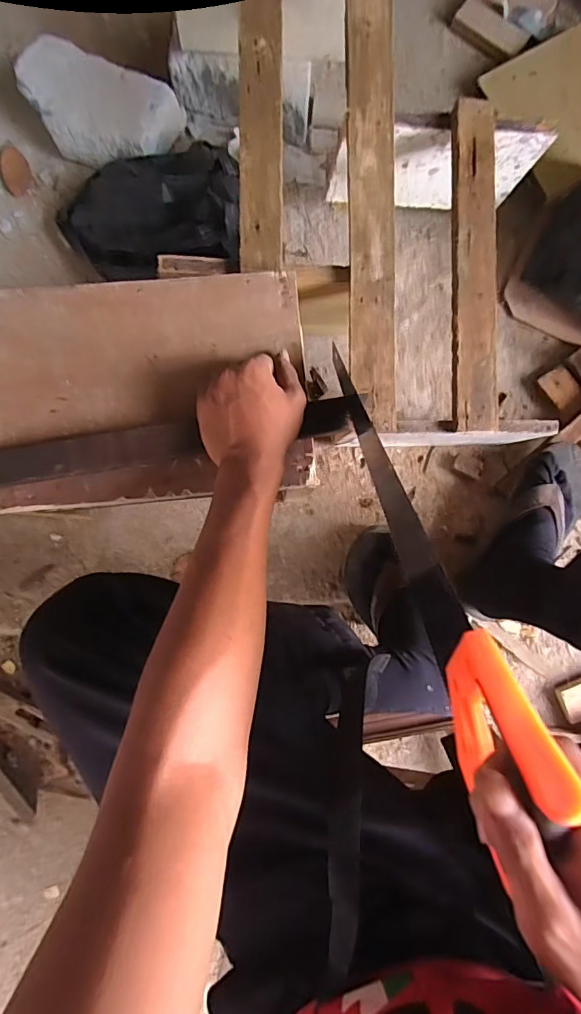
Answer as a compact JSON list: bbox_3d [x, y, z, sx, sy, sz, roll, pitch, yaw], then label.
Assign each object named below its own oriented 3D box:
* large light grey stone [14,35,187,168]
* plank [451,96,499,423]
[{"bbox_3d":[-0.273,-0.561,0.679,0.214,0.073,0.119,16,85,-1],"label":"large light grey stone"},{"bbox_3d":[0.205,-0.270,0.533,0.050,0.016,0.362,-2,86,-2],"label":"plank"}]

